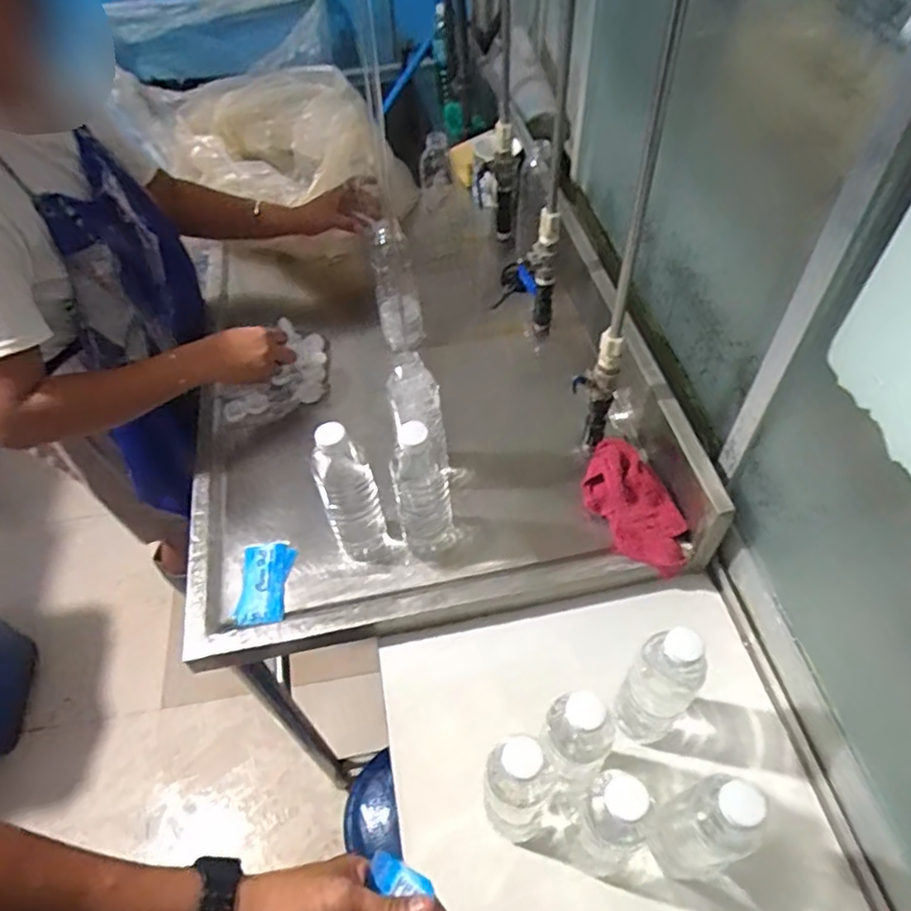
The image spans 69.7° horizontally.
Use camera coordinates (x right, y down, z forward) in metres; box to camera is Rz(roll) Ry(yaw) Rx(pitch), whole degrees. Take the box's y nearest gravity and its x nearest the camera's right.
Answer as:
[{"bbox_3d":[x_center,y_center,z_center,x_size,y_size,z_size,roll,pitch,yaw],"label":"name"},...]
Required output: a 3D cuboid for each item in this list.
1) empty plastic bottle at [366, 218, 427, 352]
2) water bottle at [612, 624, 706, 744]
[{"bbox_3d":[-0.086,-0.250,0.976,0.063,0.218,0.066,-6,53,-3],"label":"empty plastic bottle"},{"bbox_3d":[0.191,0.226,0.624,0.058,0.182,0.061,-1,53,1],"label":"water bottle"}]

